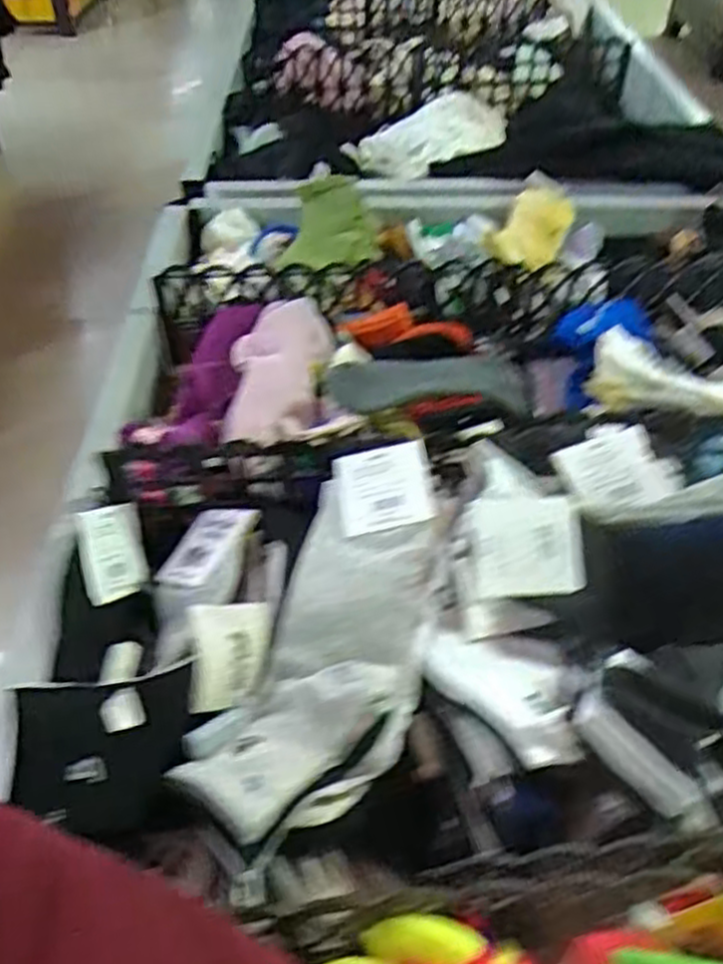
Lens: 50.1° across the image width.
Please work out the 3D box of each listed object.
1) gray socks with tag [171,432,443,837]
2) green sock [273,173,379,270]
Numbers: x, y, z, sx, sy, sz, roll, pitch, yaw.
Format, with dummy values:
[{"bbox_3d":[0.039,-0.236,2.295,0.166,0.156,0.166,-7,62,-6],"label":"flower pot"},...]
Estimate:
[{"bbox_3d":[-0.013,0.088,0.507,0.114,0.038,0.287,14,47,14],"label":"gray socks with tag"},{"bbox_3d":[-0.030,-0.327,0.939,0.107,0.044,0.182,4,46,4],"label":"green sock"}]

